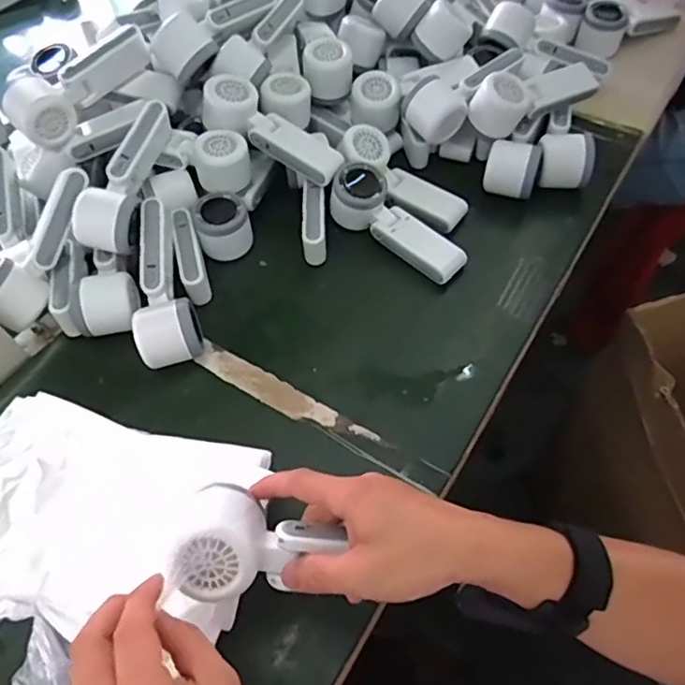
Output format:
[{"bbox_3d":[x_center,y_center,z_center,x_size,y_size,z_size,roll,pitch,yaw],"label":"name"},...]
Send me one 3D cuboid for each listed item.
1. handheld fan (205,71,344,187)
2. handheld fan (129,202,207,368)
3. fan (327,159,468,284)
[{"bbox_3d":[-0.079,-0.231,0.639,0.168,0.042,0.056,32,63,-2],"label":"handheld fan"},{"bbox_3d":[-0.177,-0.057,0.564,0.055,0.048,0.166,-13,72,-5],"label":"handheld fan"},{"bbox_3d":[0.060,-0.129,0.613,0.163,0.057,0.058,36,66,23],"label":"fan"}]

